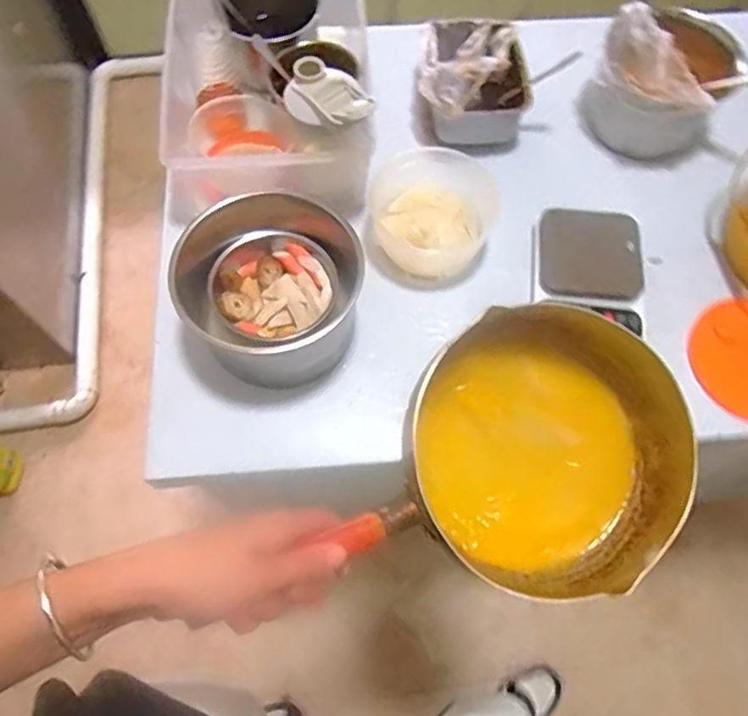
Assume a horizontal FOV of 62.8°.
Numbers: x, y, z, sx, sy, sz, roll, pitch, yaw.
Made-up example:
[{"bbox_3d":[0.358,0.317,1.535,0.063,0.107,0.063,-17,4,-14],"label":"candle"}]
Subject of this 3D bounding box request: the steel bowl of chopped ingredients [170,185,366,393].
[{"bbox_3d":[-0.104,-0.077,0.690,0.171,0.127,0.182,0,66,0],"label":"steel bowl of chopped ingredients"}]

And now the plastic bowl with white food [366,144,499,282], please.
[{"bbox_3d":[0.069,-0.184,0.770,0.155,0.066,0.142,0,66,0],"label":"plastic bowl with white food"}]

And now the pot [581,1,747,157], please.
[{"bbox_3d":[0.377,-0.359,0.814,0.167,0.137,0.139,23,68,9],"label":"pot"}]

